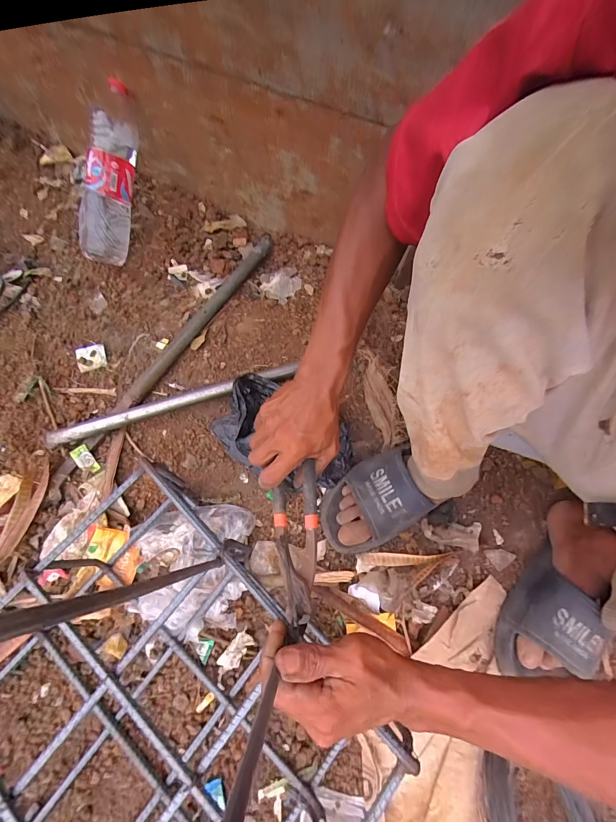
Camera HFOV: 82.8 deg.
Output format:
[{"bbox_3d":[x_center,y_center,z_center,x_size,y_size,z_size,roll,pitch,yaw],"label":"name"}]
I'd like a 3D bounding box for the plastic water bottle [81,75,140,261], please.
[{"bbox_3d":[-0.394,-0.465,0.697,0.082,0.111,0.321,9,93,2],"label":"plastic water bottle"}]

